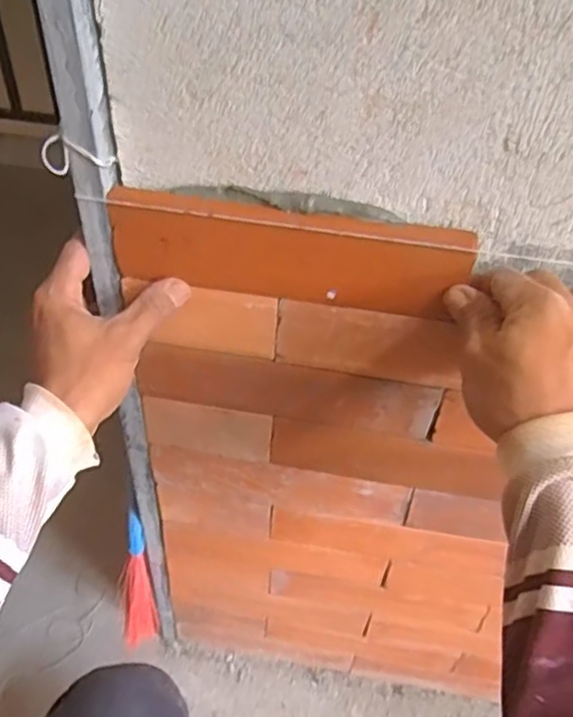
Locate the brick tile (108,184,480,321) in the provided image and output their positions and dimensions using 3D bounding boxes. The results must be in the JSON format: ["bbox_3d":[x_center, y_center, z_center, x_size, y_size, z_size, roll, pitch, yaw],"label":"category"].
[{"bbox_3d":[0.001,-0.066,0.425,0.221,0.061,0.018,9,46,5],"label":"brick tile"}]

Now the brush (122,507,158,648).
[{"bbox_3d":[-0.160,0.237,0.711,0.029,0.179,0.029,-1,23,-5],"label":"brush"}]

